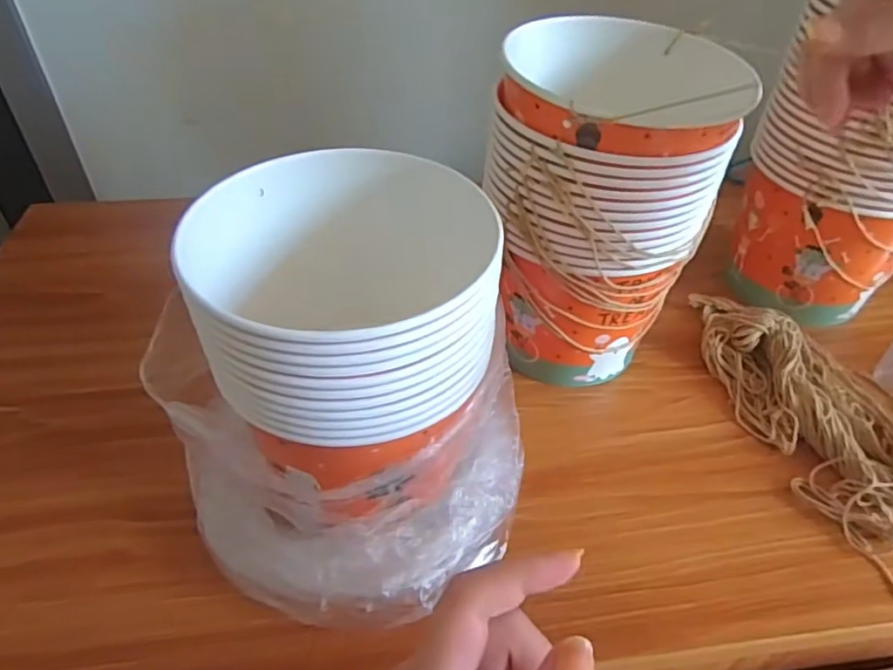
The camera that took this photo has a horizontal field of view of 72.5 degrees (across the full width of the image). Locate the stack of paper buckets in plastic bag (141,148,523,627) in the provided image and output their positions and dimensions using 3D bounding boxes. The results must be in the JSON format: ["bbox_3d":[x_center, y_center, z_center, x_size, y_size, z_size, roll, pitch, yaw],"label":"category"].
[{"bbox_3d":[-0.067,0.030,0.374,0.196,0.210,0.206,-27,50,-27],"label":"stack of paper buckets in plastic bag"}]

